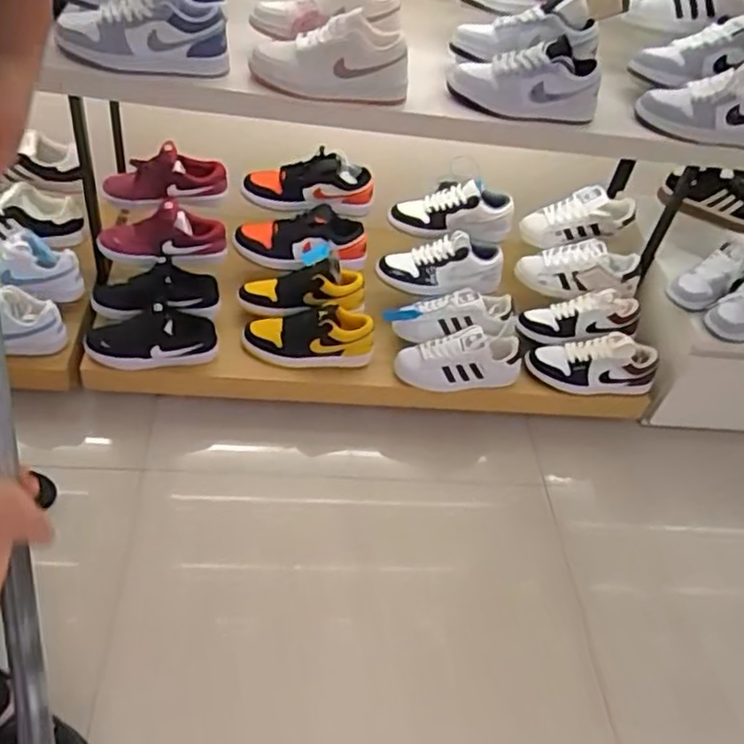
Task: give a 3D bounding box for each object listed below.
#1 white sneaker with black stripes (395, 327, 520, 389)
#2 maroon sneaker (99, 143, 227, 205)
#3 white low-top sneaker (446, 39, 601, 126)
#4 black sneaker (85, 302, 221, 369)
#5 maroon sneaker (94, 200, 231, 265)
[{"bbox_3d":[0.177,-0.021,1.445,0.258,0.086,0.119,-8,80,0],"label":"white sneaker with black stripes"},{"bbox_3d":[-0.417,-0.394,1.431,0.240,0.109,0.106,-20,53,-28],"label":"maroon sneaker"},{"bbox_3d":[0.243,-0.453,1.097,0.235,0.108,0.081,7,45,-5],"label":"white low-top sneaker"},{"bbox_3d":[-0.423,-0.064,1.337,0.242,0.093,0.085,0,46,-11],"label":"black sneaker"},{"bbox_3d":[-0.419,-0.270,1.400,0.249,0.100,0.107,-7,47,-17],"label":"maroon sneaker"}]

